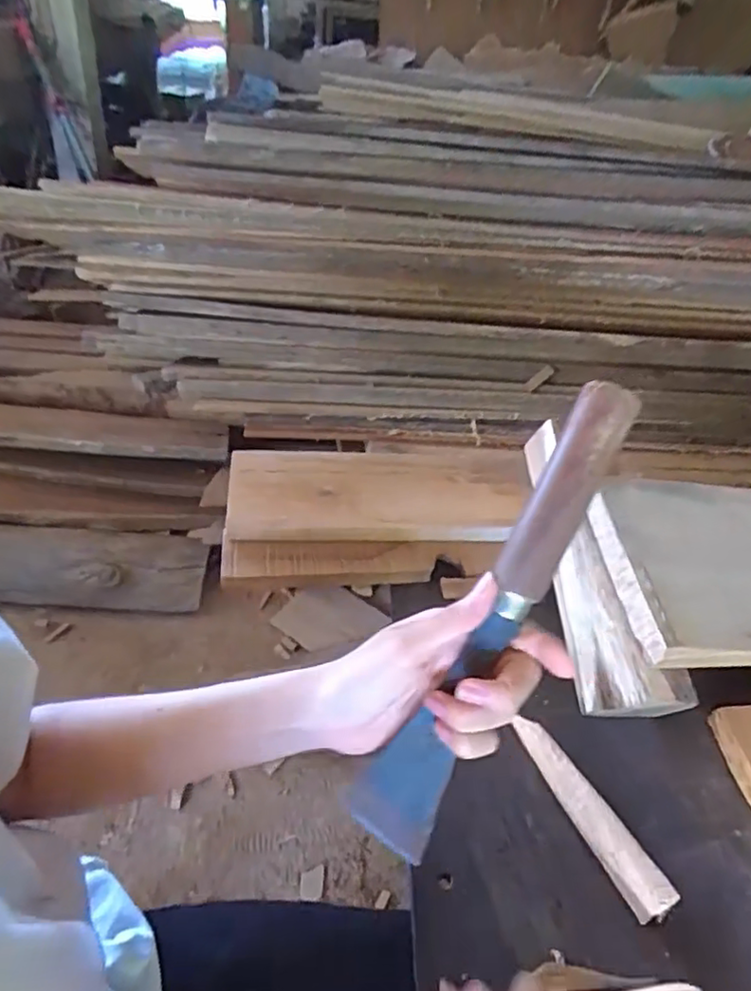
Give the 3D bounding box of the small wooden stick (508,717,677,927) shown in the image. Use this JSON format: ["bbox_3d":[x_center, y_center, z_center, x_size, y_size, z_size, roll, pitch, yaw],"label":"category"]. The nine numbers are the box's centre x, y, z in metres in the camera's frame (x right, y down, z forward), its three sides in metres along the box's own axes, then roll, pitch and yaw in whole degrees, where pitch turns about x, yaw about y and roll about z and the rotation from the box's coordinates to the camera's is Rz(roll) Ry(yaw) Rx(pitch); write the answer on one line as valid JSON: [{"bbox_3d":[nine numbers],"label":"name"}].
[{"bbox_3d":[0.125,0.186,0.360,0.021,0.016,0.117,-14,45,-23],"label":"small wooden stick"}]

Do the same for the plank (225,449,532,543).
[{"bbox_3d":[0.007,-0.003,0.542,0.267,0.022,0.114,0,41,-9],"label":"plank"}]

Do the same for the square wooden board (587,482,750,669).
[{"bbox_3d":[0.251,0.051,0.447,0.171,0.024,0.143,2,55,-14],"label":"square wooden board"}]

